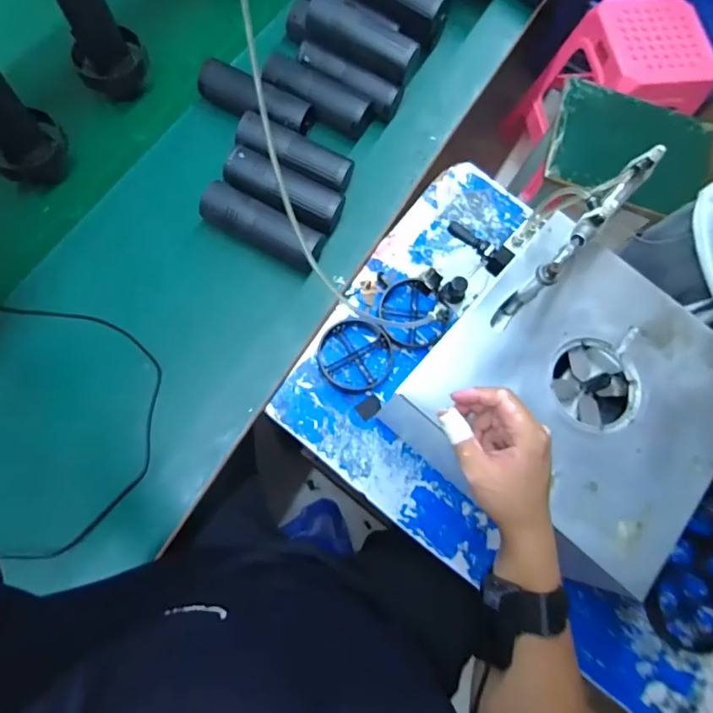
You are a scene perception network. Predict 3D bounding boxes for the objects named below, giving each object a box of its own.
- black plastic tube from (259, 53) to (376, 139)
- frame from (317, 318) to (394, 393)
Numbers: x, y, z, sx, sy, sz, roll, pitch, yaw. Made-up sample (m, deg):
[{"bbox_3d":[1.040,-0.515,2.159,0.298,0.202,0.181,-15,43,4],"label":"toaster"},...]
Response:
[{"bbox_3d":[-0.056,-0.384,0.710,0.167,0.045,0.058,28,72,-7],"label":"black plastic tube"},{"bbox_3d":[-0.001,-0.004,0.648,0.100,0.021,0.102,5,71,-1],"label":"frame"}]

